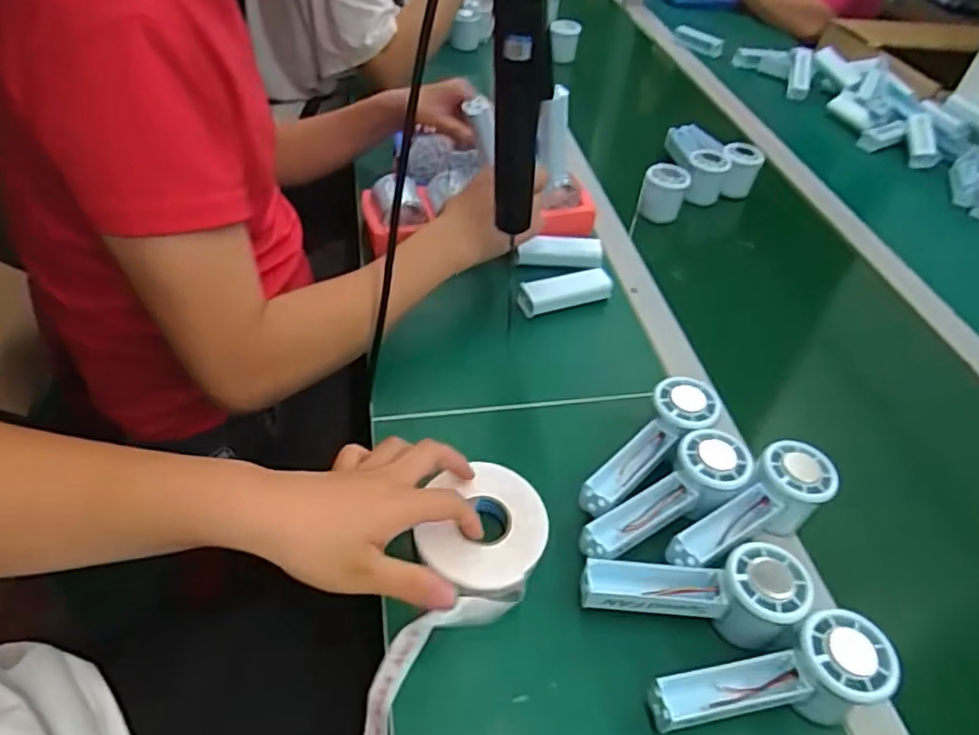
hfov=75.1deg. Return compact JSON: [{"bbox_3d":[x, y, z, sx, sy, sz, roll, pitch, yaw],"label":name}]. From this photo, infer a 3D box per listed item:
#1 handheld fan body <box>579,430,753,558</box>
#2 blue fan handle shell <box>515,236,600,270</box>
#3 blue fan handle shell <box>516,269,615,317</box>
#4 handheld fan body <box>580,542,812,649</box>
[{"bbox_3d":[0.141,0.102,0.504,0.160,0.033,0.054,-28,53,-12],"label":"handheld fan body"},{"bbox_3d":[0.086,-0.140,0.768,0.102,0.026,0.032,0,46,-7],"label":"blue fan handle shell"},{"bbox_3d":[0.088,-0.086,0.716,0.110,0.023,0.038,-14,49,-19],"label":"blue fan handle shell"},{"bbox_3d":[0.143,0.160,0.447,0.149,0.046,0.054,2,45,-5],"label":"handheld fan body"}]

